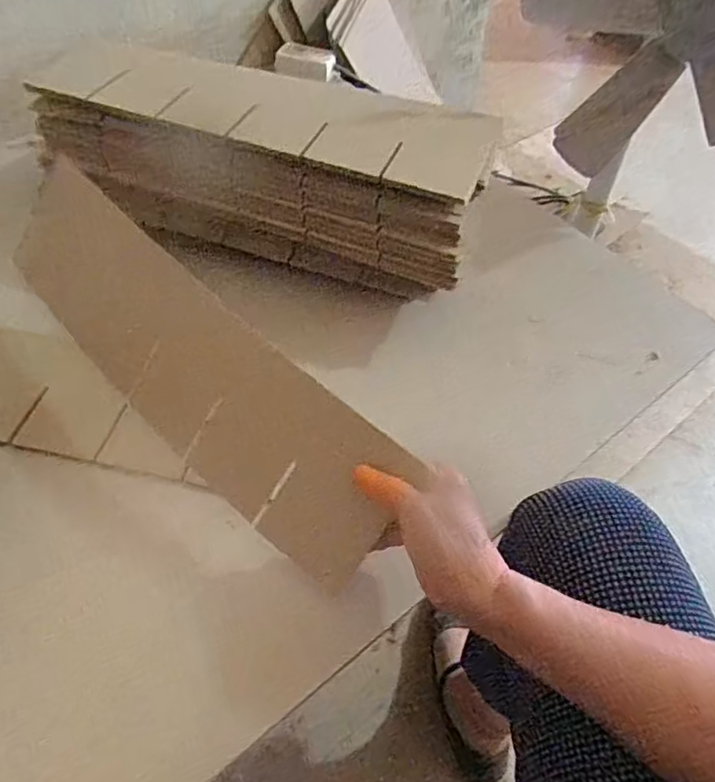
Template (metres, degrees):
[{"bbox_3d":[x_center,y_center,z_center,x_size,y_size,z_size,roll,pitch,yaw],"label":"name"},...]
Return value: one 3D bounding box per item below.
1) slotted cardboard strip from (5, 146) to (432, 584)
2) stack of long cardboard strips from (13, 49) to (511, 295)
[{"bbox_3d":[-0.134,-0.021,0.447,0.390,0.123,0.010,40,18,16],"label":"slotted cardboard strip"},{"bbox_3d":[-0.099,-0.242,0.595,0.458,0.124,0.169,16,54,12],"label":"stack of long cardboard strips"}]

